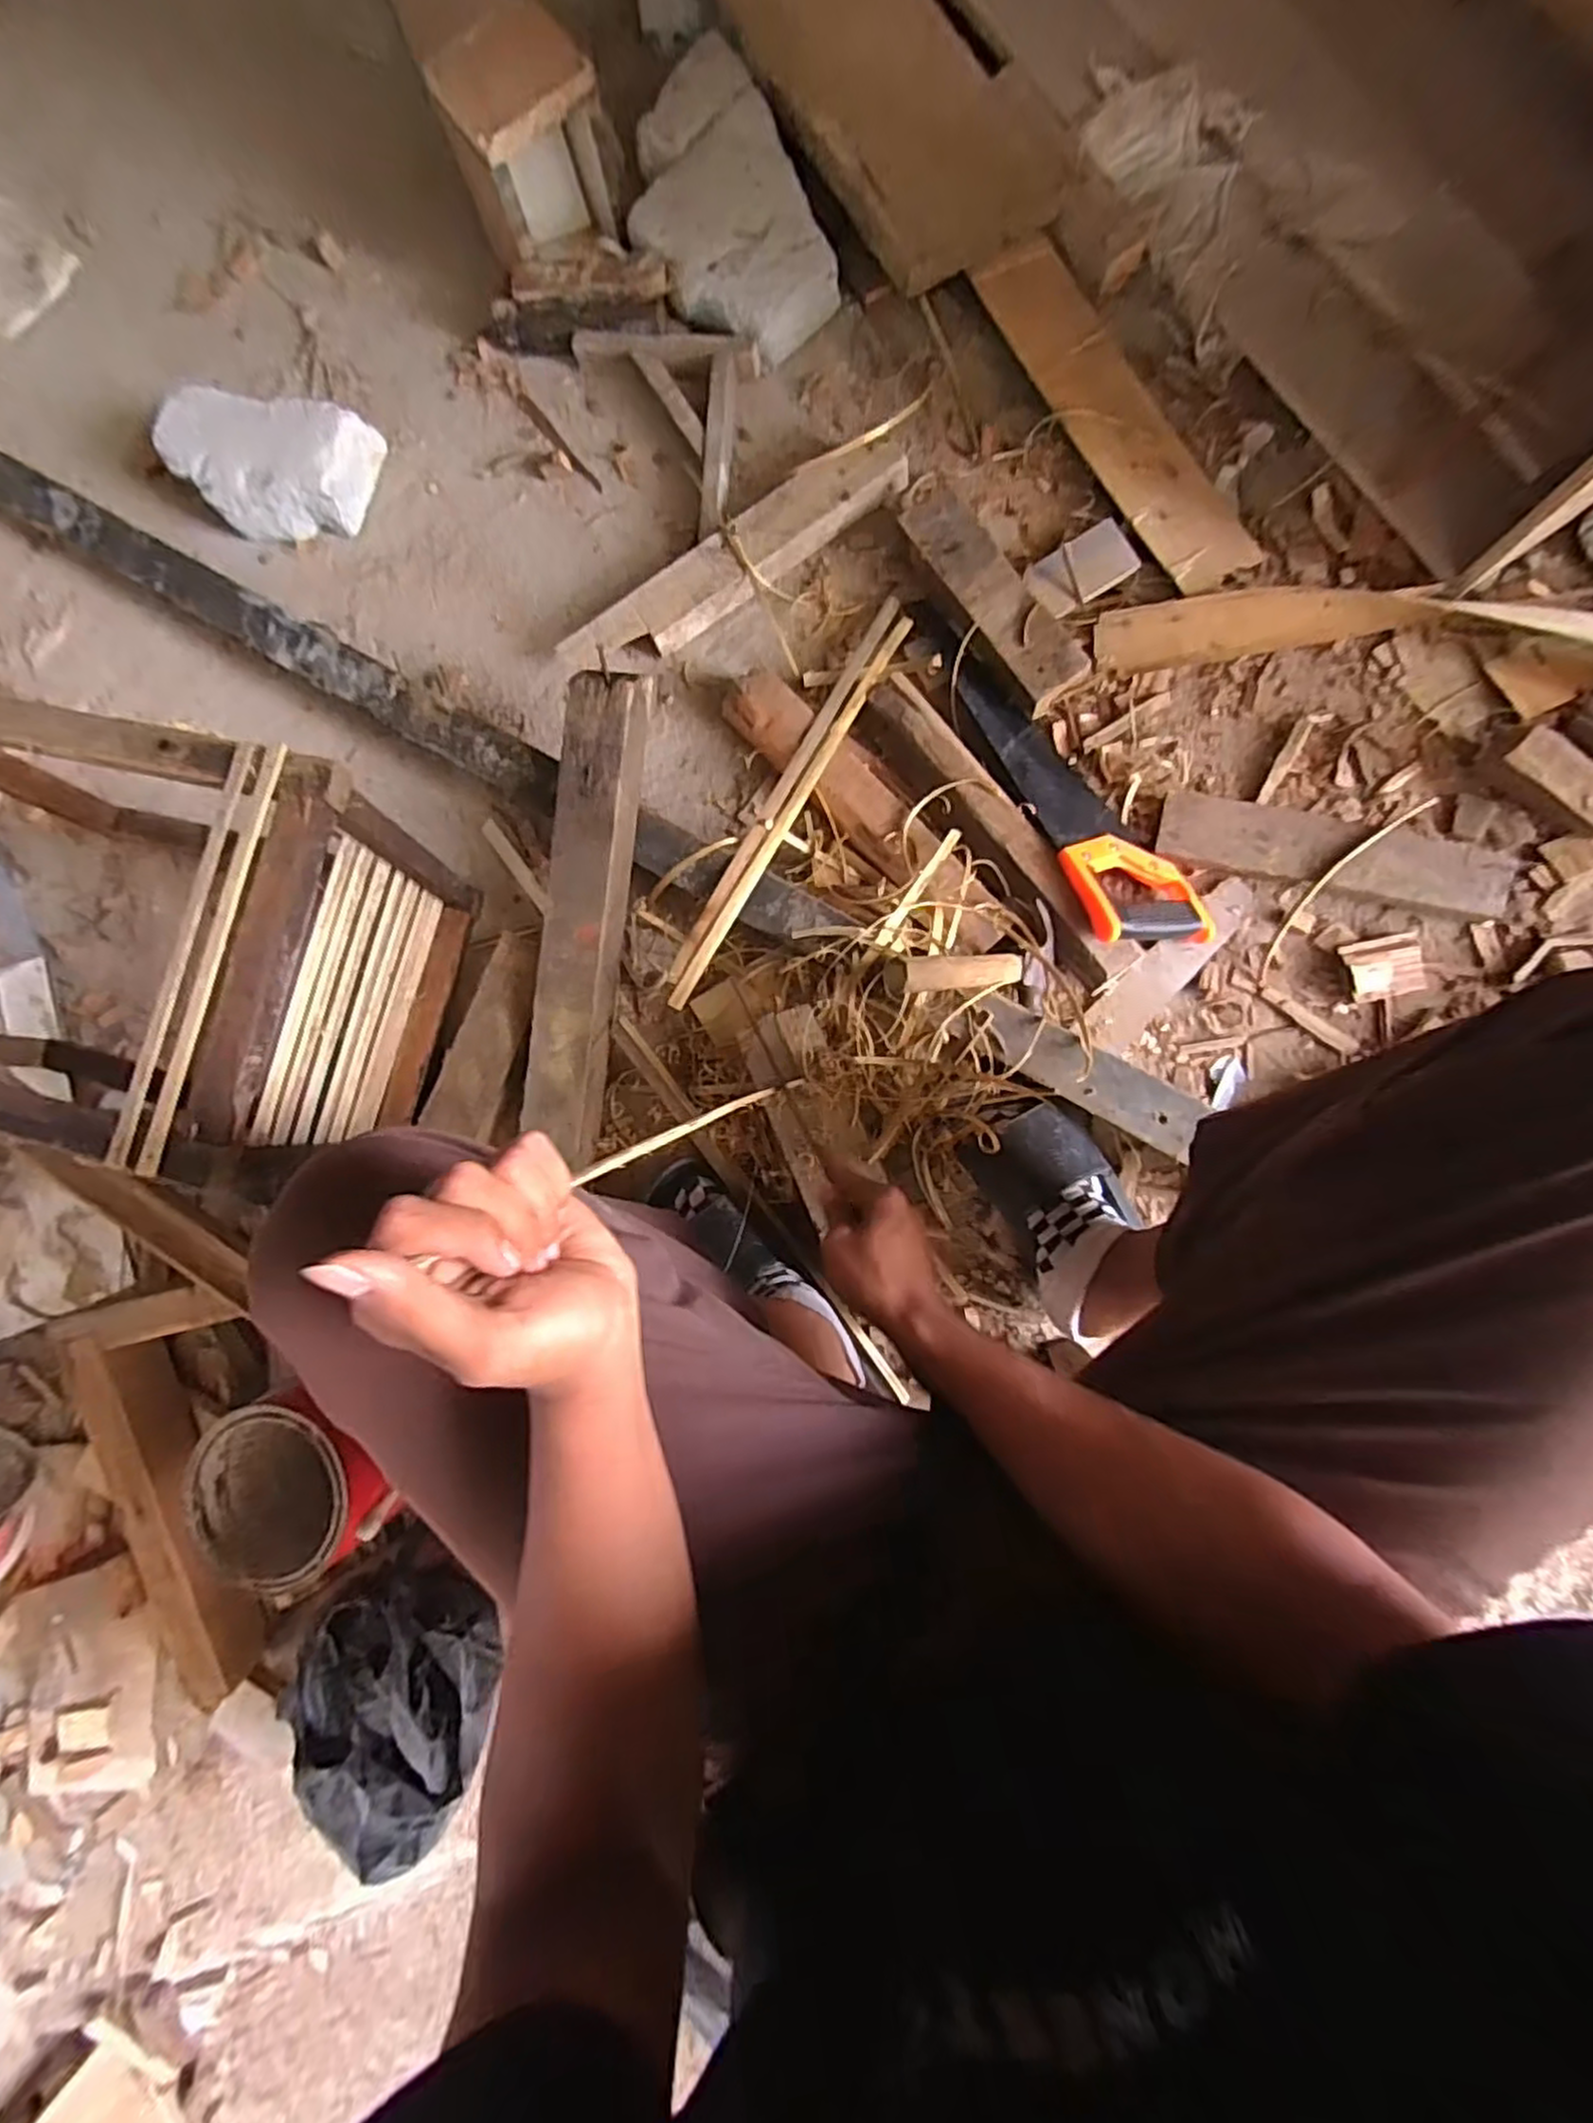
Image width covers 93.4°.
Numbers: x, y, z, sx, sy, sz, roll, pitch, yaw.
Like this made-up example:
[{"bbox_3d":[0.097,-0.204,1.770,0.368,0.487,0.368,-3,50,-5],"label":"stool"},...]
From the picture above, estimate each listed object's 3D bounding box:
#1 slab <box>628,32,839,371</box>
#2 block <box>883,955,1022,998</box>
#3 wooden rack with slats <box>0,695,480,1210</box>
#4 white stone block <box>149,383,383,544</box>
[{"bbox_3d":[-0.082,-0.888,0.794,0.168,0.062,0.288,-28,85,2],"label":"slab"},{"bbox_3d":[0.141,-0.077,0.657,0.167,0.028,0.030,-9,85,-40],"label":"block"},{"bbox_3d":[-0.530,-0.094,0.645,0.377,0.308,0.297,11,88,5],"label":"wooden rack with slats"},{"bbox_3d":[-0.578,-0.653,0.821,0.217,0.064,0.120,5,87,4],"label":"white stone block"}]

